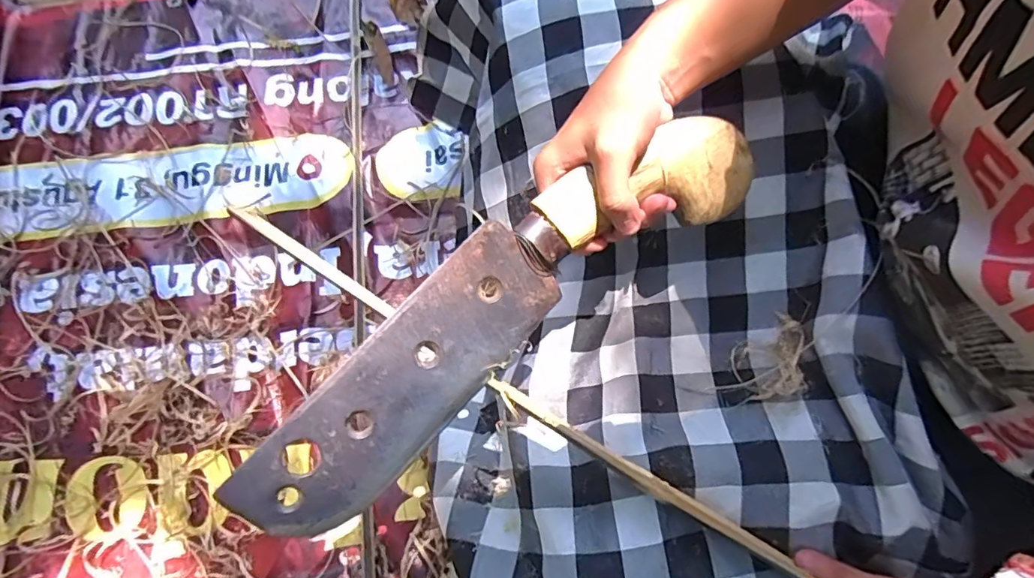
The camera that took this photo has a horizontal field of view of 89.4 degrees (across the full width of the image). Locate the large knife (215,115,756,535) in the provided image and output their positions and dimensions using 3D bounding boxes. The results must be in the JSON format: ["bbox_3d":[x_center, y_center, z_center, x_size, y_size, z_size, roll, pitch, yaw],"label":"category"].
[{"bbox_3d":[-0.004,0.006,0.326,0.367,0.039,0.082,-39,101,-10],"label":"large knife"}]

